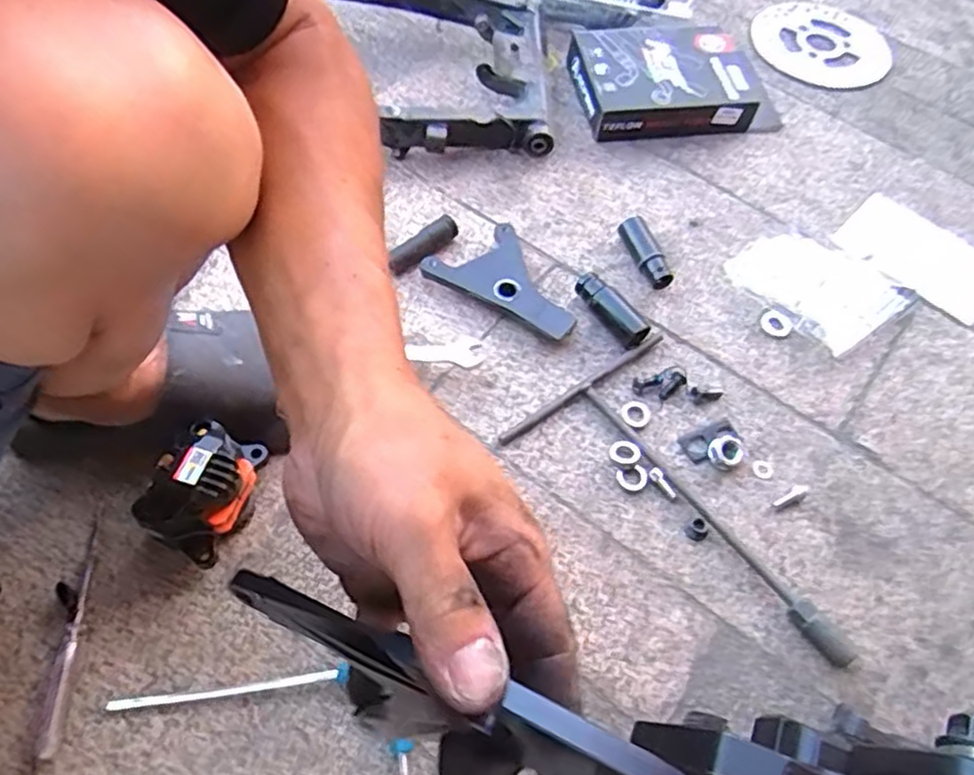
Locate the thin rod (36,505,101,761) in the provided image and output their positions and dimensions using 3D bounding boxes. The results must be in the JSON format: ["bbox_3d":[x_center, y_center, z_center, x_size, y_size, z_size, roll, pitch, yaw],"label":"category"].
[{"bbox_3d":[-0.287,0.161,0.480,0.019,0.014,0.161,-4,60,-7],"label":"thin rod"}]

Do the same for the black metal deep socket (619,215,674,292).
[{"bbox_3d":[0.152,-0.130,0.678,0.025,0.028,0.081,-14,62,-12],"label":"black metal deep socket"}]

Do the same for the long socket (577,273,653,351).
[{"bbox_3d":[0.112,-0.071,0.640,0.024,0.024,0.085,-28,66,-19],"label":"long socket"}]

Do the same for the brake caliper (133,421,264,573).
[{"bbox_3d":[-0.200,0.072,0.506,0.057,0.072,0.090,27,61,11],"label":"brake caliper"}]

